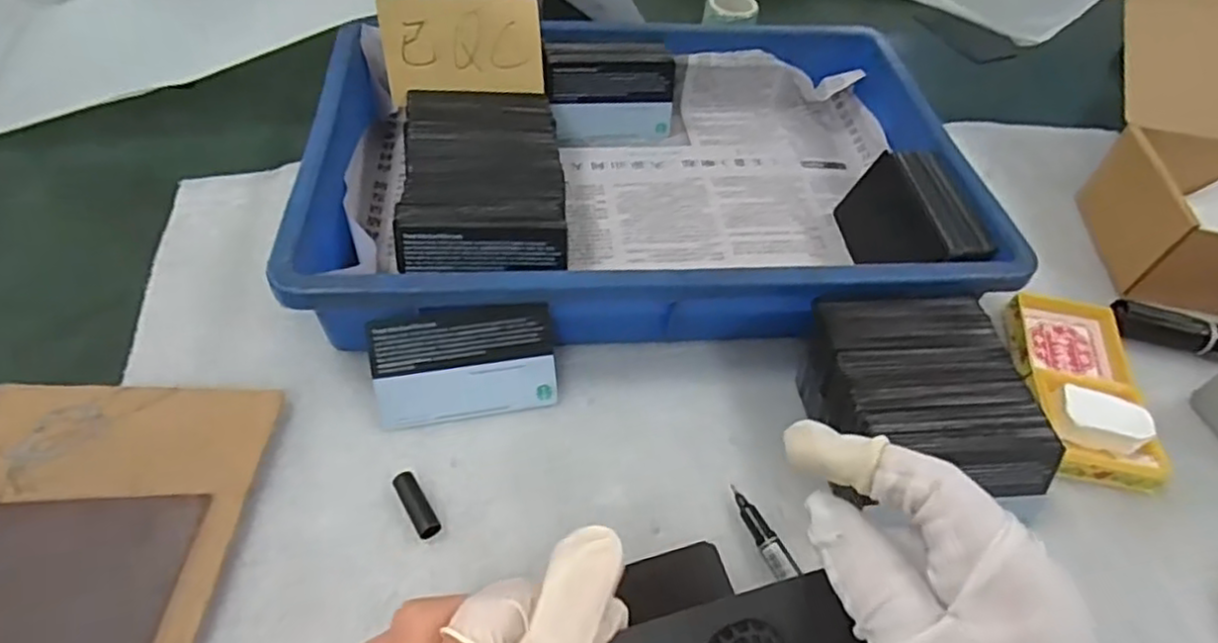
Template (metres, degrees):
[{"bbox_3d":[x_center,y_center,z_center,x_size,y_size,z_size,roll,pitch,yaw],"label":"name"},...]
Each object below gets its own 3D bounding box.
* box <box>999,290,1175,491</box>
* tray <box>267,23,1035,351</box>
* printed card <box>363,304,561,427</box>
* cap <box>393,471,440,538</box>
[{"bbox_3d":[0.251,0.030,0.365,0.057,0.023,0.117,10,53,3],"label":"box"},{"bbox_3d":[0.019,-0.095,0.410,0.361,0.056,0.239,-2,53,-6],"label":"tray"},{"bbox_3d":[-0.069,0.021,0.329,0.084,0.052,0.004,-7,9,-14],"label":"printed card"},{"bbox_3d":[-0.084,0.080,0.300,0.010,0.007,0.031,-26,59,-22],"label":"cap"}]

